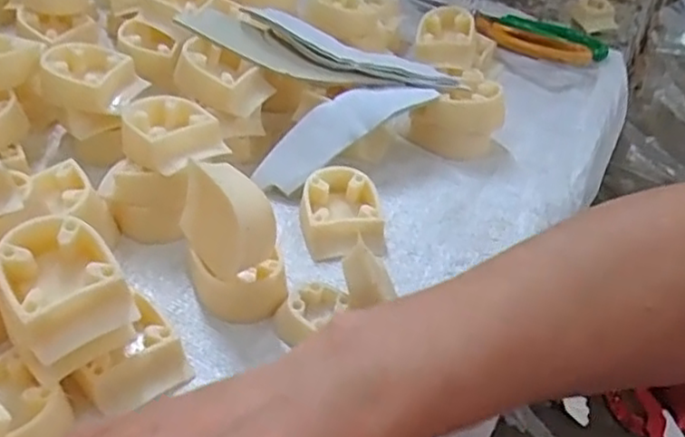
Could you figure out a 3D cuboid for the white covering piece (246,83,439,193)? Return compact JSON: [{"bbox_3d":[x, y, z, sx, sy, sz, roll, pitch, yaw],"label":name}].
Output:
[{"bbox_3d":[-0.001,-0.061,0.449,0.131,0.011,0.035,-34,80,-12],"label":"white covering piece"}]

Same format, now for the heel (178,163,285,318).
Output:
[{"bbox_3d":[-0.057,0.010,0.356,0.047,0.066,0.058,-7,43,-16],"label":"heel"}]

